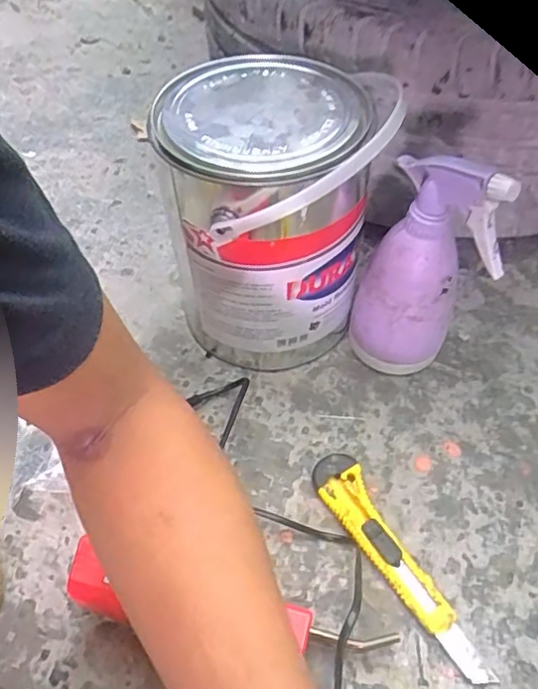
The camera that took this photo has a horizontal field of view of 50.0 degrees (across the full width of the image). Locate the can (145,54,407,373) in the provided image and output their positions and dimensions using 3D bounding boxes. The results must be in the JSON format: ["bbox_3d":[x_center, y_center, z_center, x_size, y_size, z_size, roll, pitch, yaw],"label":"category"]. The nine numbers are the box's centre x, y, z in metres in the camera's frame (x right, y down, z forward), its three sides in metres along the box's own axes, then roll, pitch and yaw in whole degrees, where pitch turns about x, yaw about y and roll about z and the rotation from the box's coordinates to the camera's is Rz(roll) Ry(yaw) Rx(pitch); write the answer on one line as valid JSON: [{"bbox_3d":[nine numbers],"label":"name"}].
[{"bbox_3d":[0.008,-0.101,0.492,0.161,0.223,0.170,-1,52,2],"label":"can"}]

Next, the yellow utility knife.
[{"bbox_3d":[0.089,0.158,0.421,0.037,0.012,0.180,-24,55,-16],"label":"yellow utility knife"}]

